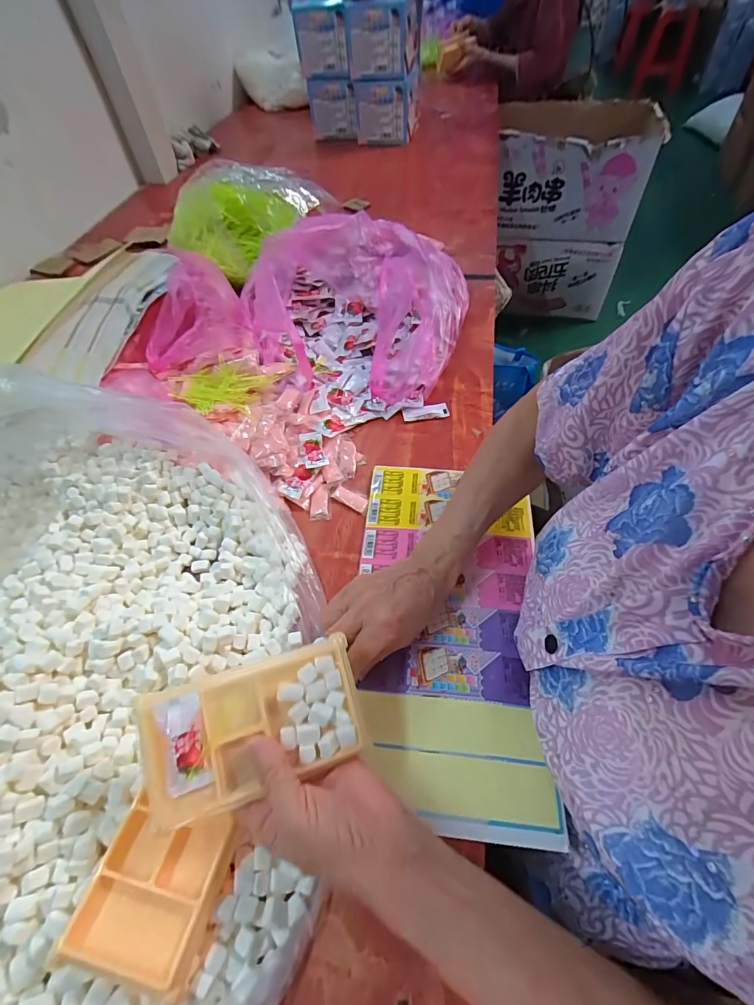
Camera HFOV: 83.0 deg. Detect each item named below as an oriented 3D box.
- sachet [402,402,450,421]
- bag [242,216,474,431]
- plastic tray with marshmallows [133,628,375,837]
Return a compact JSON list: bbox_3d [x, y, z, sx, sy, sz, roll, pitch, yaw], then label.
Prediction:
[{"bbox_3d":[0.064,-0.117,0.549,0.059,0.005,0.023,-12,55,-5],"label":"sachet"},{"bbox_3d":[-0.004,-0.272,0.592,0.333,0.123,0.276,-34,58,-18],"label":"bag"},{"bbox_3d":[-0.078,0.144,0.277,0.133,0.017,0.075,-12,79,-17],"label":"plastic tray with marshmallows"}]

